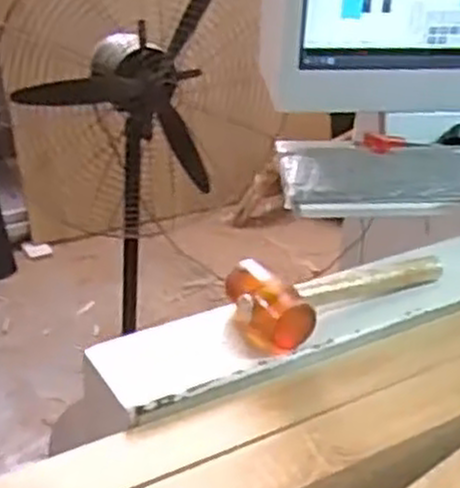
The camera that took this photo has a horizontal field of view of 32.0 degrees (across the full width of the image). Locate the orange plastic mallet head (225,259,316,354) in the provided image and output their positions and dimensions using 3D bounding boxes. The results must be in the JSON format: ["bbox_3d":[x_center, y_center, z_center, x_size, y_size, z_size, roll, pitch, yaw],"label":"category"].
[{"bbox_3d":[0.040,0.072,0.910,0.061,0.069,0.122,-12,33,-25],"label":"orange plastic mallet head"}]

